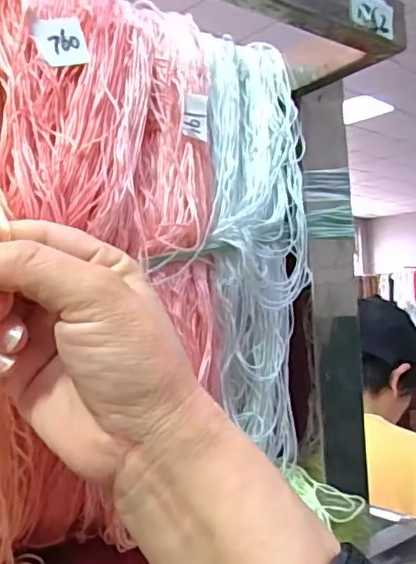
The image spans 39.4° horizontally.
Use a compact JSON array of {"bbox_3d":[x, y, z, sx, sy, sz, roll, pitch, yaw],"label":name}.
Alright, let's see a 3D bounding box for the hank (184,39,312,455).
[{"bbox_3d":[0.030,-0.026,0.368,0.072,0.256,0.034,-1,-2,-33],"label":"hank"}]

